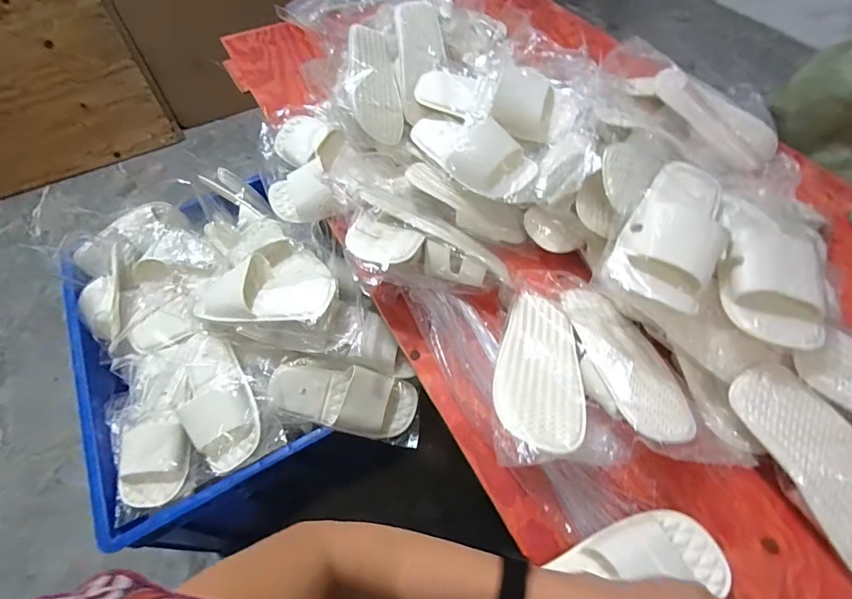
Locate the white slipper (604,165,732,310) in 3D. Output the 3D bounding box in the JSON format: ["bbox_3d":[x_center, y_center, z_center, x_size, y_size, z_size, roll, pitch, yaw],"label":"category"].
[{"bbox_3d":[0.323,-0.094,0.537,0.113,0.067,0.251,31,63,19],"label":"white slipper"}]

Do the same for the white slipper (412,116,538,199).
[{"bbox_3d":[0.066,-0.242,0.686,0.232,0.047,0.102,36,90,23],"label":"white slipper"}]

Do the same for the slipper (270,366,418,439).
[{"bbox_3d":[-0.134,0.161,0.687,0.230,0.061,0.097,10,73,-2],"label":"slipper"}]

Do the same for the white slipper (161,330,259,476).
[{"bbox_3d":[-0.342,0.152,0.689,0.107,0.058,0.239,-26,60,-14],"label":"white slipper"}]

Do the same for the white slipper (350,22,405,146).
[{"bbox_3d":[-0.090,-0.379,0.728,0.104,0.046,0.226,4,80,-38],"label":"white slipper"}]

